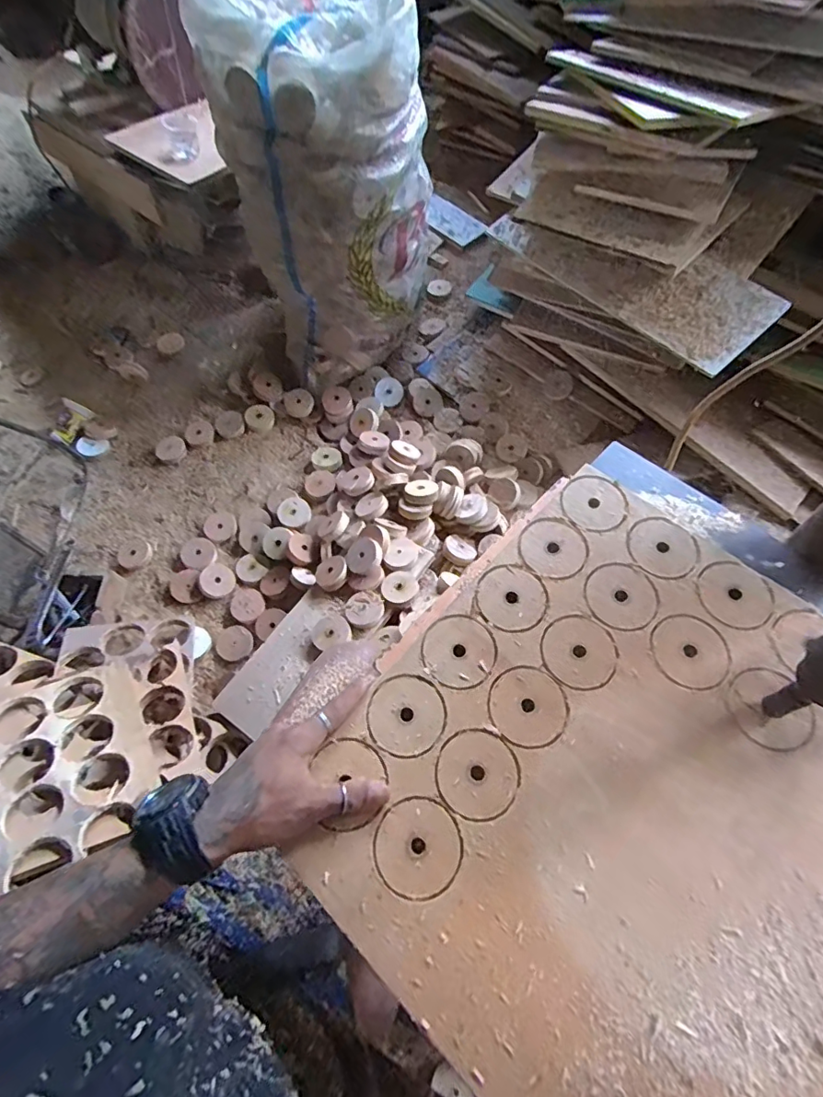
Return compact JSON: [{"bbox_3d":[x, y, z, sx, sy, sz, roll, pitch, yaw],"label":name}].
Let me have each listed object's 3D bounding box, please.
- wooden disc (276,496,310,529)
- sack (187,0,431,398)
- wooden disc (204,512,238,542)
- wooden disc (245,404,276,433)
[{"bbox_3d":[-0.232,-0.071,1.028,0.063,0.013,0.059,0,86,-4],"label":"wooden disc"},{"bbox_3d":[-0.151,-0.650,0.976,0.302,0.554,0.285,-26,64,-11],"label":"sack"},{"bbox_3d":[-0.385,-0.046,1.046,0.062,0.012,0.067,-1,62,2],"label":"wooden disc"},{"bbox_3d":[-0.338,-0.291,1.162,0.064,0.015,0.060,-1,94,-10],"label":"wooden disc"}]

